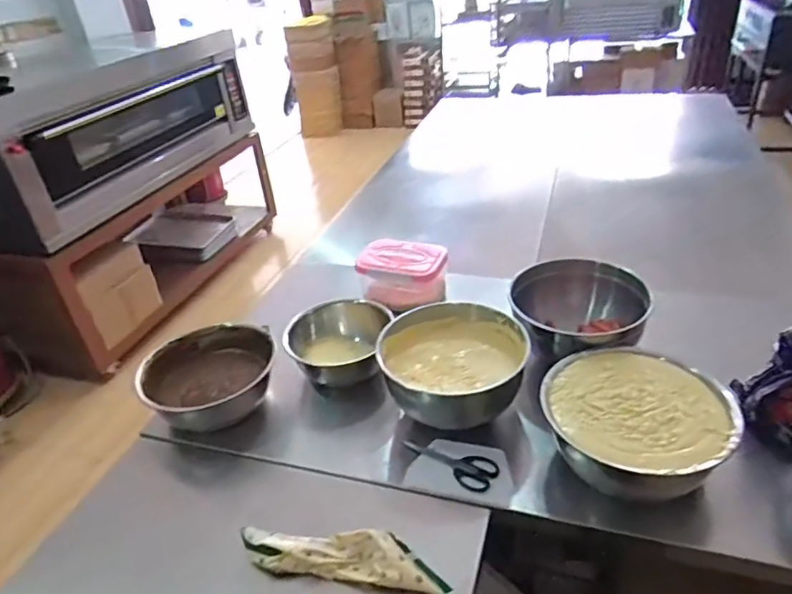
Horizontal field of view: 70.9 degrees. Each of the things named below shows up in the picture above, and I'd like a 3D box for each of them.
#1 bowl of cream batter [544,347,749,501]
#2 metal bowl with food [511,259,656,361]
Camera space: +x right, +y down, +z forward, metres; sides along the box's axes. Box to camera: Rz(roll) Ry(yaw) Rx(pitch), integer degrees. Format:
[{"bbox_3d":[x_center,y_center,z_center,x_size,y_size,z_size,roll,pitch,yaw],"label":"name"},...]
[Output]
[{"bbox_3d":[0.409,0.225,0.972,0.302,0.123,0.271,17,39,32],"label":"bowl of cream batter"},{"bbox_3d":[0.395,0.047,1.209,0.285,0.147,0.227,1,33,13],"label":"metal bowl with food"}]

